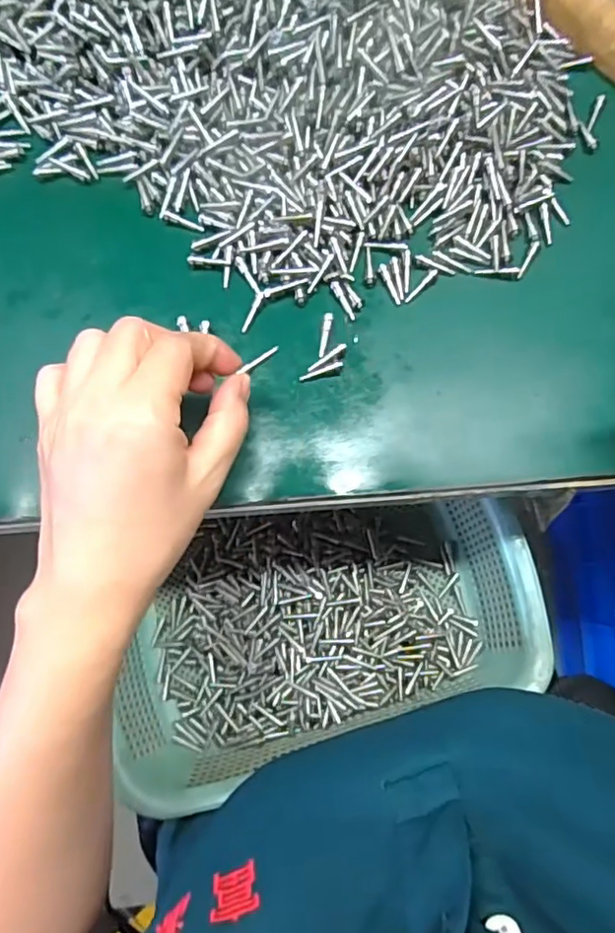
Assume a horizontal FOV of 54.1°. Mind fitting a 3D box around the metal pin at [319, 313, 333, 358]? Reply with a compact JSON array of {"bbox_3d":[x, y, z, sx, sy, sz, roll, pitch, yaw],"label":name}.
[{"bbox_3d":[0.010,-0.072,0.330,0.005,0.004,0.025,7,82,-1],"label":"metal pin"}]

